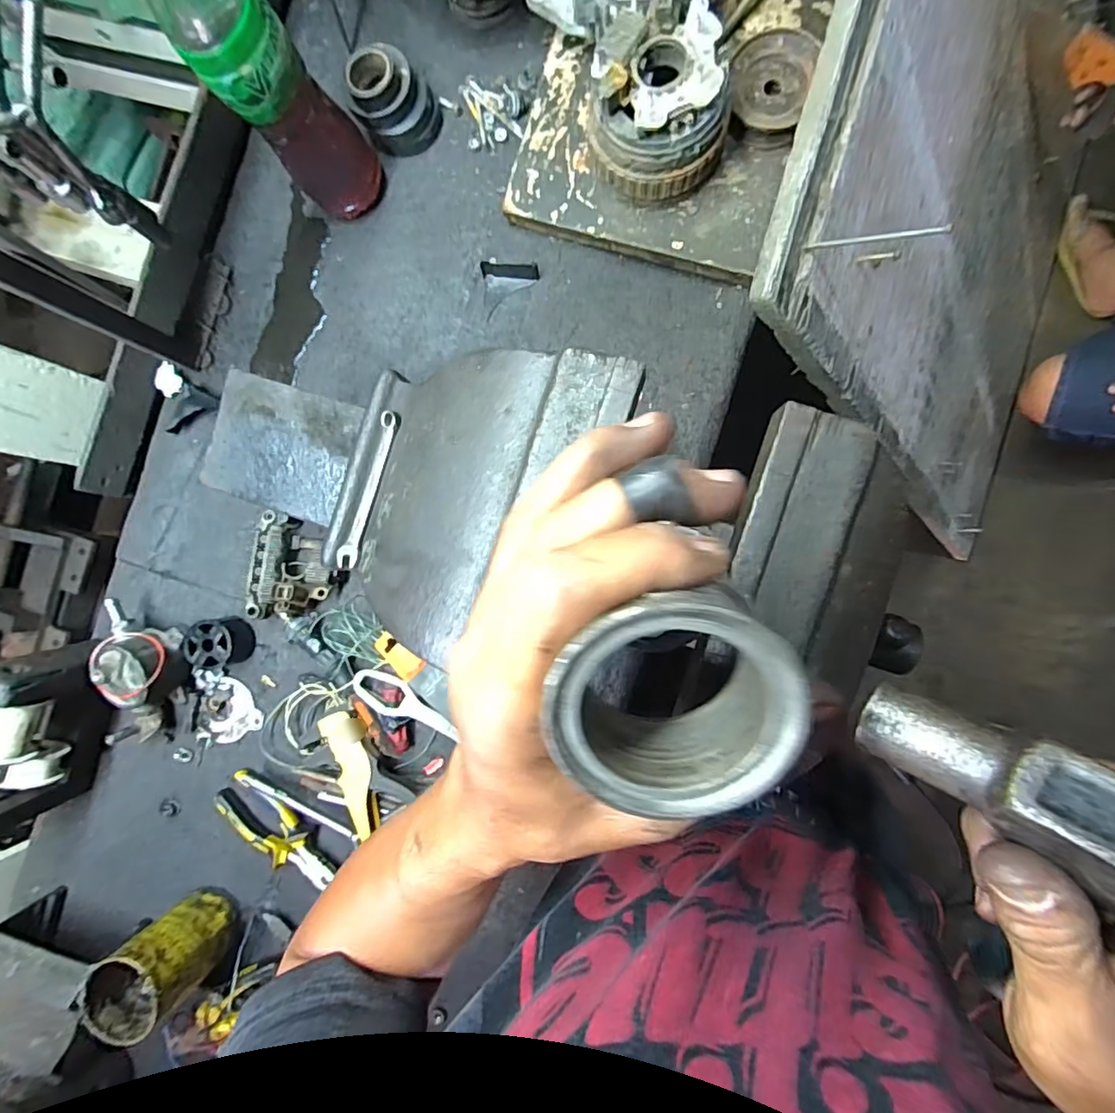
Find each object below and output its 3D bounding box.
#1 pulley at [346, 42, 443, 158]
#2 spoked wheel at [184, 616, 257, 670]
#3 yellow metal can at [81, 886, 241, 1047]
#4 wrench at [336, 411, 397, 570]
[{"bbox_3d":[-0.162,-0.450,0.547,0.070,0.064,0.059,9,90,7],"label":"pulley"},{"bbox_3d":[-0.352,0.090,0.578,0.050,0.038,0.049,0,89,7],"label":"spoked wheel"},{"bbox_3d":[-0.378,0.393,0.538,0.075,0.105,0.079,43,94,6],"label":"yellow metal can"},{"bbox_3d":[-0.132,-0.047,0.385,0.015,0.005,0.111,17,91,7],"label":"wrench"}]

